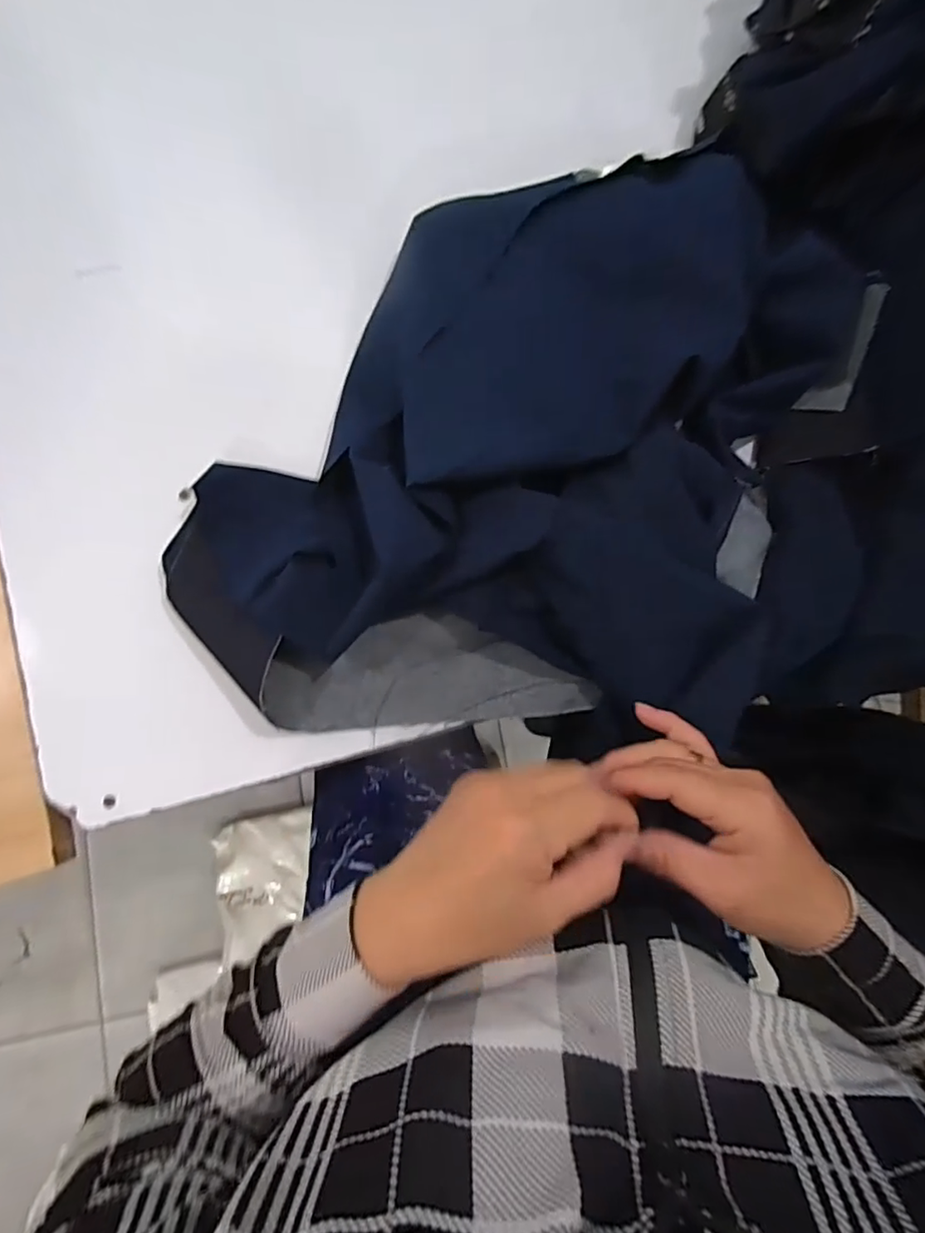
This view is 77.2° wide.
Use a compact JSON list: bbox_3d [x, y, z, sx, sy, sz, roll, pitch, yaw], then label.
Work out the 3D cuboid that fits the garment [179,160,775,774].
[{"bbox_3d":[0.018,-0.109,0.401,0.394,0.096,0.367,5,81,-3],"label":"garment"}]

